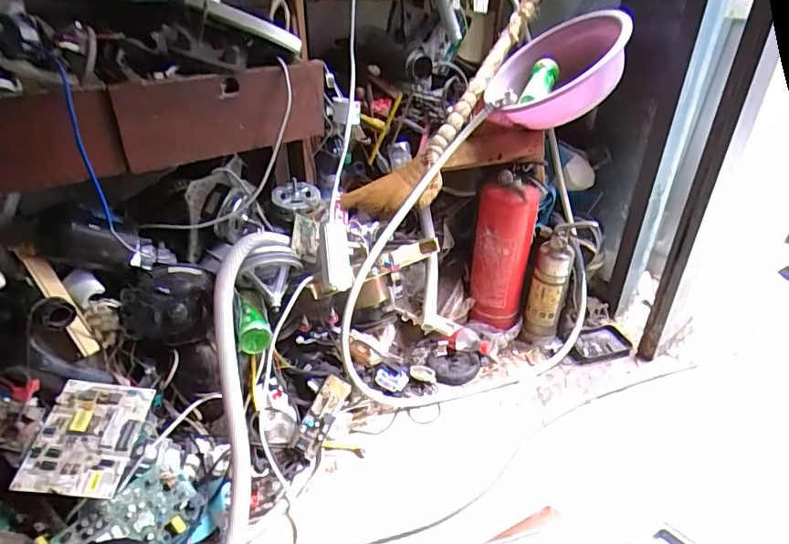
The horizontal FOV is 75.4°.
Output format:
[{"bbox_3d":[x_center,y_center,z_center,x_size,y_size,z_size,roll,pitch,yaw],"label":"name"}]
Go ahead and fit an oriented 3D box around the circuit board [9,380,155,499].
[{"bbox_3d":[-0.513,0.273,0.855,0.151,0.017,0.194,10,44,-8],"label":"circuit board"}]

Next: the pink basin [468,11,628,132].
[{"bbox_3d":[0.381,-0.482,1.251,0.388,0.125,0.338,-24,36,31],"label":"pink basin"}]

